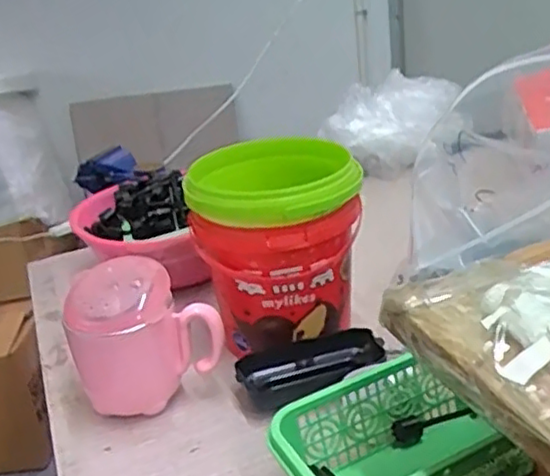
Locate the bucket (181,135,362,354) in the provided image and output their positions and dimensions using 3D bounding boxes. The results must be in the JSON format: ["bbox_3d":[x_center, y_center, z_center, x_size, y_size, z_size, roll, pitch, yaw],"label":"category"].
[{"bbox_3d":[0.003,0.011,0.555,0.123,0.151,0.125,-6,24,3],"label":"bucket"}]

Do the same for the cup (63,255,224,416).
[{"bbox_3d":[-0.100,0.075,0.512,0.098,0.104,0.074,-18,27,-23],"label":"cup"}]

